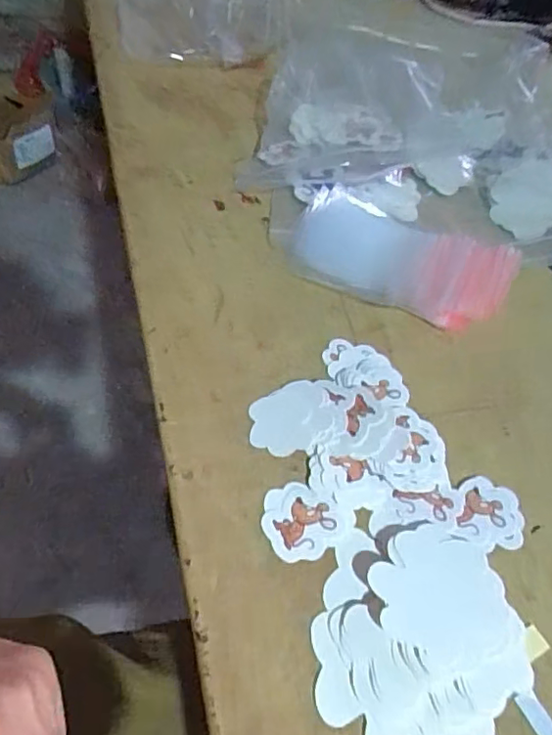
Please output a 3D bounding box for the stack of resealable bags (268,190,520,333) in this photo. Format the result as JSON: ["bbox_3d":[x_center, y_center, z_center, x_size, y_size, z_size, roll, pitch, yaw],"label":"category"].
[{"bbox_3d":[0.076,-0.086,0.411,0.181,0.016,0.089,23,51,10],"label":"stack of resealable bags"}]

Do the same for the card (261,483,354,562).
[{"bbox_3d":[0.014,0.076,0.285,0.042,0.004,0.039,-23,58,-24],"label":"card"}]

